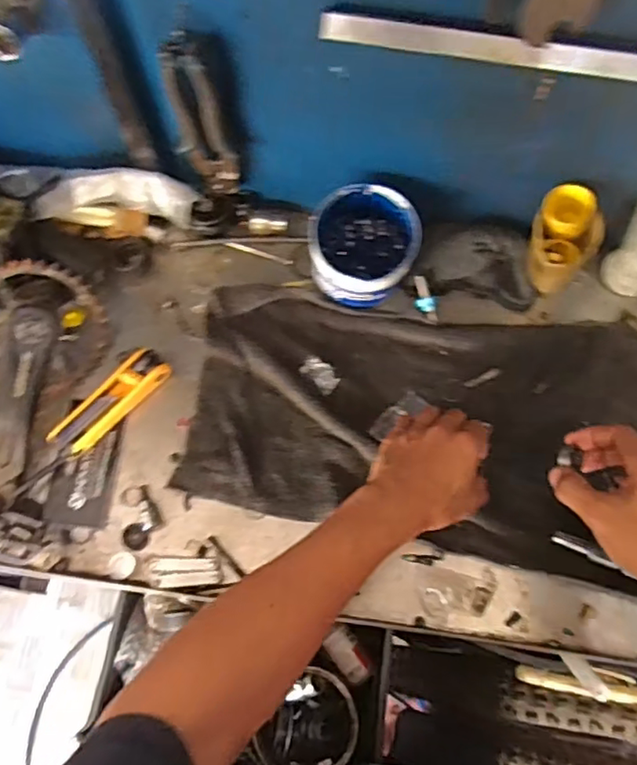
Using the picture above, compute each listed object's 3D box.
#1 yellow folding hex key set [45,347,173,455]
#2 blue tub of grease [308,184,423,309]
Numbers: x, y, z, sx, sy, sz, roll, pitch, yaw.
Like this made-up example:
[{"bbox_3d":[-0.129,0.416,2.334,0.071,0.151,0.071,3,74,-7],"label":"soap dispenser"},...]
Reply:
[{"bbox_3d":[-0.210,0.020,0.608,0.039,0.025,0.128,42,76,14],"label":"yellow folding hex key set"},{"bbox_3d":[0.044,-0.139,0.612,0.111,0.076,0.111,0,85,2],"label":"blue tub of grease"}]

